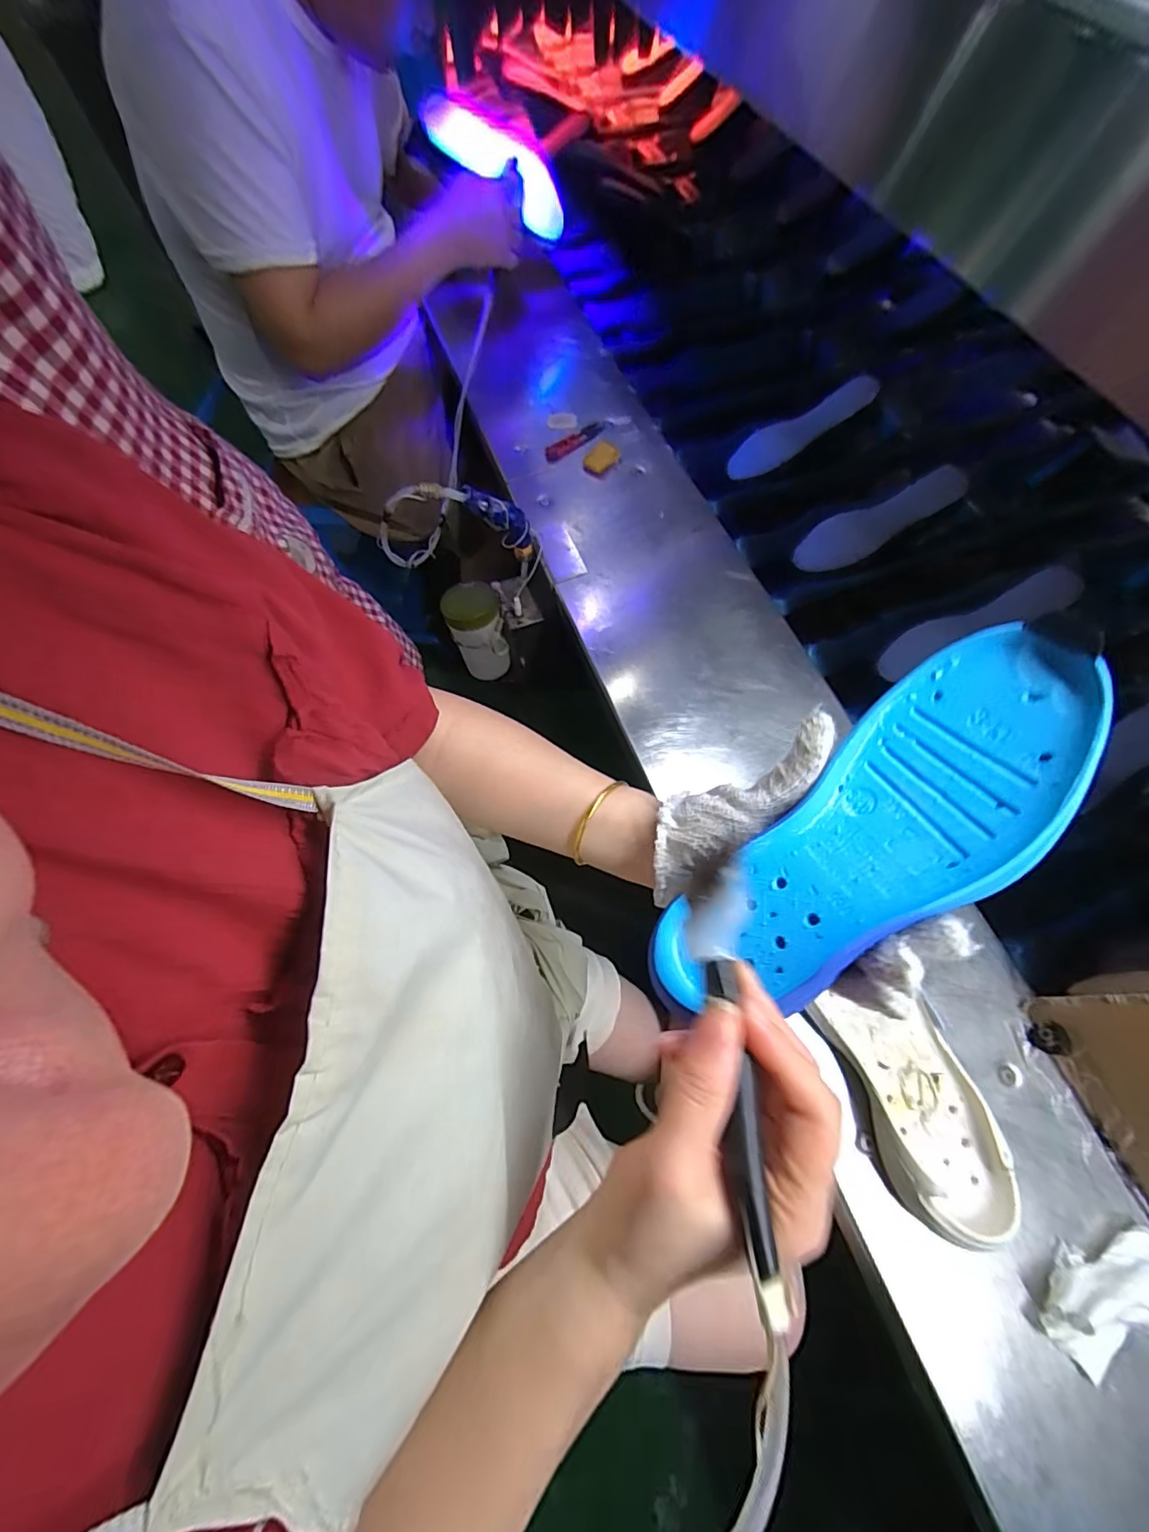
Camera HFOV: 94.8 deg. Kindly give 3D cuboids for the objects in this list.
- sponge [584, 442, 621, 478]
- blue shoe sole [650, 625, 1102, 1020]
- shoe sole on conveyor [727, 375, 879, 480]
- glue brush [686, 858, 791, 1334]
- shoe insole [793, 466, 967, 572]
[{"bbox_3d":[0.036,-0.420,0.724,0.037,0.012,0.053,35,70,12],"label":"sponge"},{"bbox_3d":[0.137,0.039,0.250,0.227,0.031,0.079,-45,73,9],"label":"blue shoe sole"},{"bbox_3d":[0.326,-0.491,0.767,0.220,0.017,0.065,-27,68,12],"label":"shoe sole on conveyor"},{"bbox_3d":[0.063,0.115,0.207,0.023,0.017,0.145,1,62,-2],"label":"glue brush"},{"bbox_3d":[0.398,-0.325,0.702,0.206,0.009,0.070,-29,76,19],"label":"shoe insole"}]

